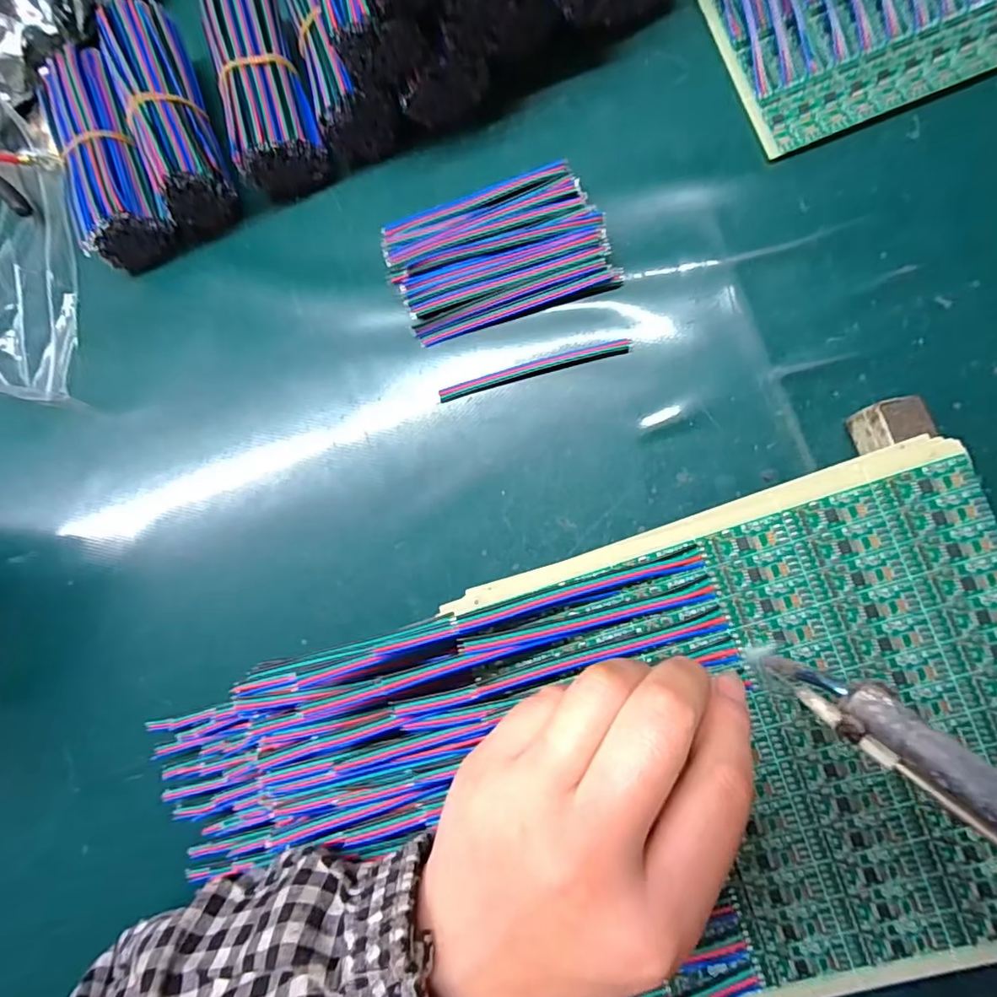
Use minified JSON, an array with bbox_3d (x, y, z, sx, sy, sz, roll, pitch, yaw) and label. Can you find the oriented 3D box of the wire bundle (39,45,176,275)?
[{"bbox_3d":[-0.206,-0.178,0.290,0.044,0.034,0.098,-22,84,6],"label":"wire bundle"}]

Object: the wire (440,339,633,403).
[{"bbox_3d":[0.017,-0.064,0.268,0.093,0.005,0.010,-14,85,7],"label":"wire"}]

